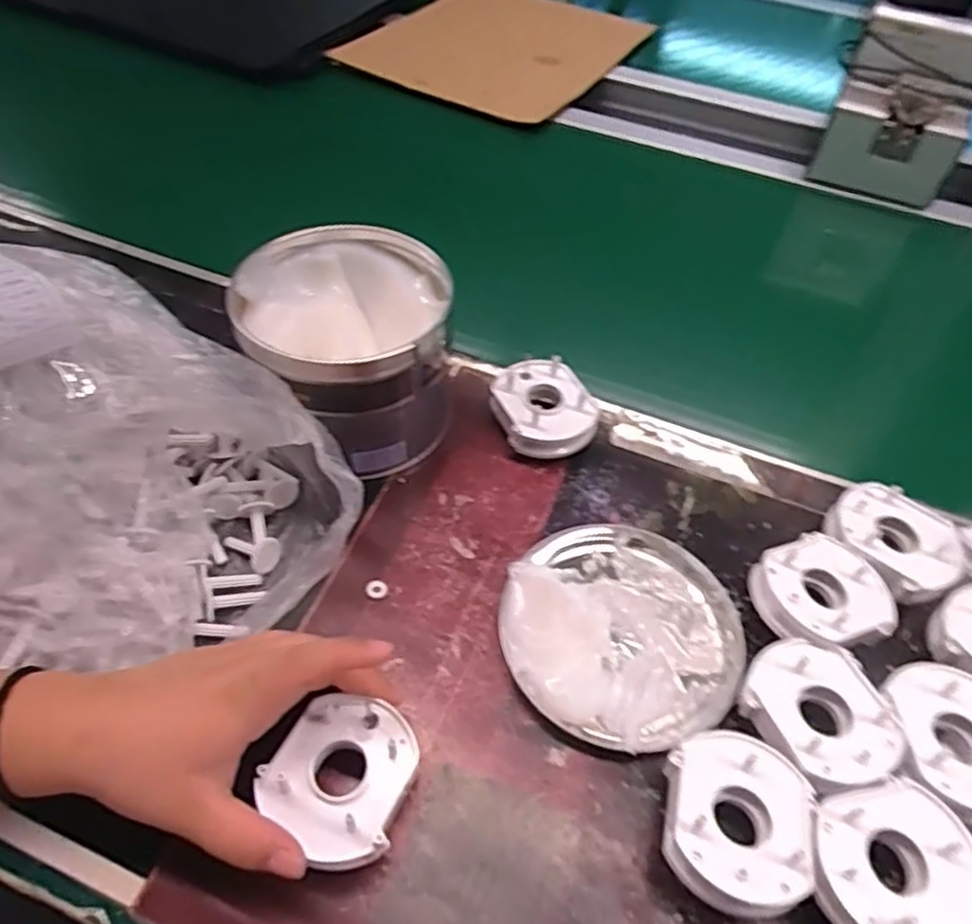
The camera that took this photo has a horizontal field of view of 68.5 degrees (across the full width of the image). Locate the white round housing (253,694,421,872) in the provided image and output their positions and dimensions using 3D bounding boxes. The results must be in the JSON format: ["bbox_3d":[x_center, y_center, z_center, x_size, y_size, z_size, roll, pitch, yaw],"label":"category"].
[{"bbox_3d":[-0.065,0.141,0.320,0.061,0.011,0.065,2,50,-3],"label":"white round housing"}]

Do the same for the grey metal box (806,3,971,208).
[{"bbox_3d":[0.408,-0.343,0.697,0.124,0.138,0.074,23,53,13],"label":"grey metal box"}]

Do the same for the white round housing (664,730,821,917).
[{"bbox_3d":[0.111,0.163,0.320,0.062,0.038,0.070,10,50,4],"label":"white round housing"}]

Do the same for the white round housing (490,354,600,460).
[{"bbox_3d":[0.038,-0.033,0.477,0.059,0.036,0.072,-9,51,-12],"label":"white round housing"}]

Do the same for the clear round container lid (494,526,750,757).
[{"bbox_3d":[0.074,0.085,0.389,0.128,0.027,0.126,2,50,-3],"label":"clear round container lid"}]

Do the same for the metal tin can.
[{"bbox_3d":[-0.087,-0.067,0.453,0.116,0.103,0.125,2,50,-3],"label":"metal tin can"}]

